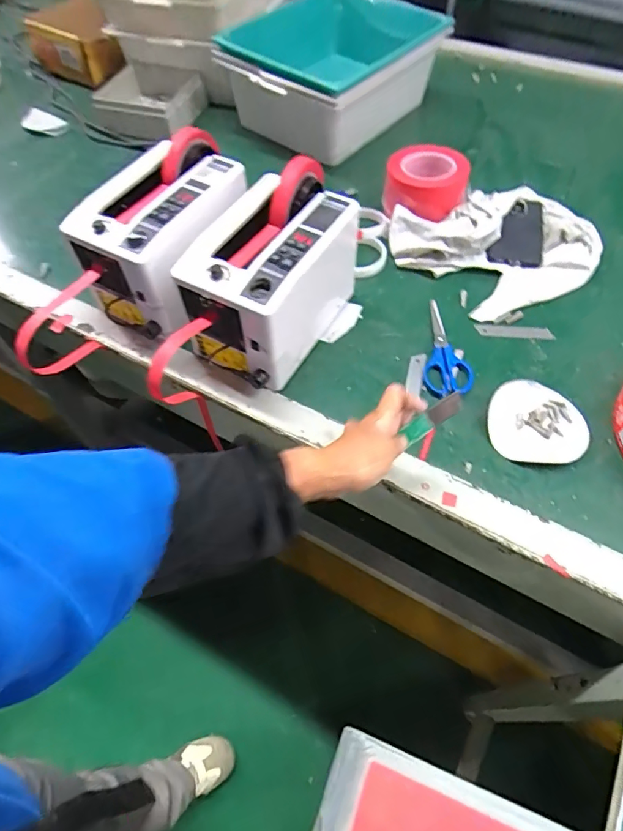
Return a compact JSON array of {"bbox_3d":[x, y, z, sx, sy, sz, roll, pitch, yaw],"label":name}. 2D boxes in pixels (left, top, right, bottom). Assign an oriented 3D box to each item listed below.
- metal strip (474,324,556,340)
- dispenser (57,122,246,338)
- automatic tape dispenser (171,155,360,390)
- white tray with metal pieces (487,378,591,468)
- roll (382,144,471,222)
[{"bbox_3d":[0.275,-0.113,0.646,0.100,0.004,0.021,3,63,6],"label":"metal strip"},{"bbox_3d":[-0.185,-0.240,0.634,0.163,0.133,0.234,21,61,14],"label":"dispenser"},{"bbox_3d":[-0.047,-0.169,0.604,0.136,0.162,0.248,24,62,17],"label":"automatic tape dispenser"},{"bbox_3d":[0.269,0.006,0.565,0.111,0.013,0.108,3,58,6],"label":"white tray with metal pieces"},{"bbox_3d":[0.179,-0.362,0.752,0.123,0.065,0.126,-1,58,2],"label":"roll"}]

